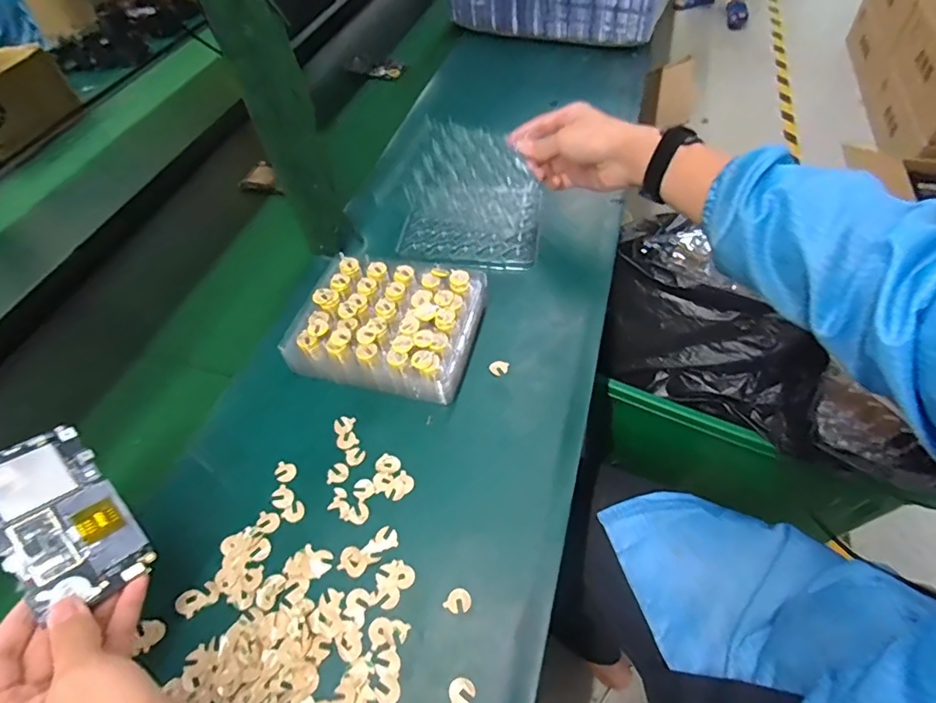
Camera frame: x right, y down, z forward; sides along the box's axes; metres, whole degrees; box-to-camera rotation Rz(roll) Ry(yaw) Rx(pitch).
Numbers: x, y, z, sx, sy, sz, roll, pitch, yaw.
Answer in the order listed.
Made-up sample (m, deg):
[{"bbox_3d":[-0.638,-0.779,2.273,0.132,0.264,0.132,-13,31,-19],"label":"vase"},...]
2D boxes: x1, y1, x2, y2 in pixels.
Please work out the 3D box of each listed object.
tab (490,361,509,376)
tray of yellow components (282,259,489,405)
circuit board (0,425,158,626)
[{"bbox_3d":[0.031,0.016,0.508,0.019,0.004,0.016,8,62,10],"label":"tab"},{"bbox_3d":[-0.081,-0.033,0.520,0.177,0.041,0.148,9,54,14],"label":"tray of yellow components"},{"bbox_3d":[-0.269,0.109,0.334,0.119,0.005,0.065,49,47,10],"label":"circuit board"}]

